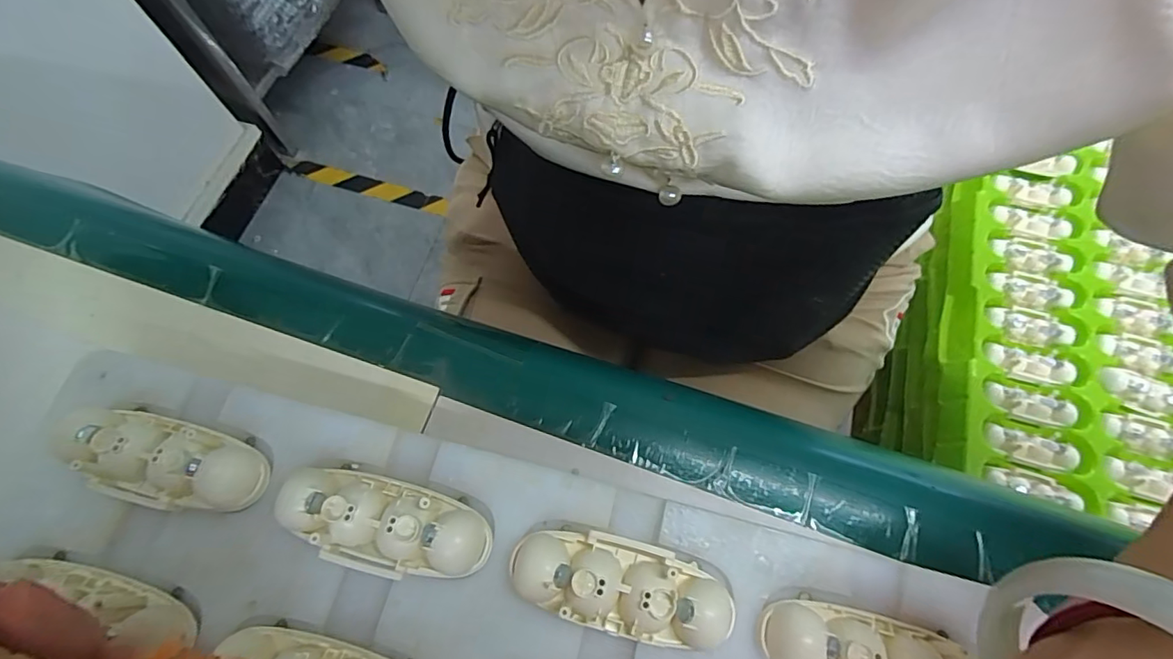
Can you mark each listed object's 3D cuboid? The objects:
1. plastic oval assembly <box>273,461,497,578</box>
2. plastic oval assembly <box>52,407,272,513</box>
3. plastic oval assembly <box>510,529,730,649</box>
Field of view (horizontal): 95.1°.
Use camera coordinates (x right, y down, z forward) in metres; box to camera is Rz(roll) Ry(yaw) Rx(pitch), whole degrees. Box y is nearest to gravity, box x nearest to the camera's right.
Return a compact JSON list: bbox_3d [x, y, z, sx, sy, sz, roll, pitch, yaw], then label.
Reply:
[{"bbox_3d":[-0.059,0.057,0.158,0.060,0.014,0.025,13,70,5],"label":"plastic oval assembly"},{"bbox_3d":[-0.130,0.040,0.164,0.060,0.015,0.024,13,70,5],"label":"plastic oval assembly"},{"bbox_3d":[0.009,0.072,0.152,0.061,0.015,0.024,14,70,5],"label":"plastic oval assembly"}]

